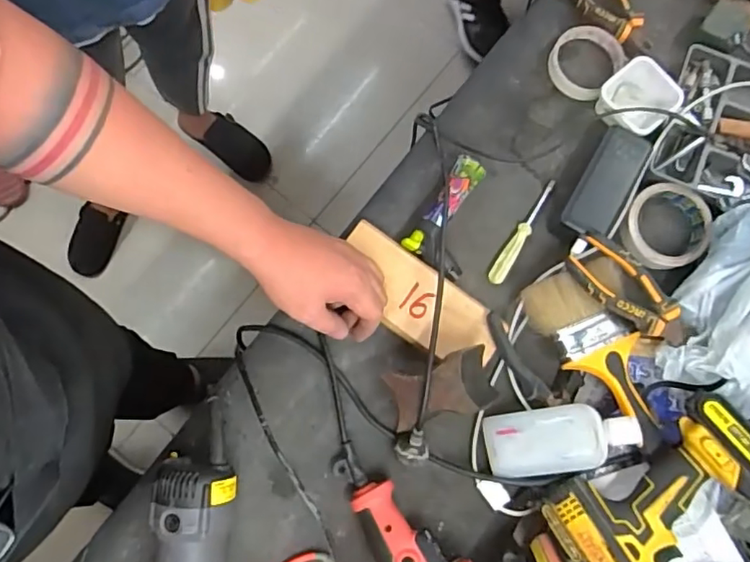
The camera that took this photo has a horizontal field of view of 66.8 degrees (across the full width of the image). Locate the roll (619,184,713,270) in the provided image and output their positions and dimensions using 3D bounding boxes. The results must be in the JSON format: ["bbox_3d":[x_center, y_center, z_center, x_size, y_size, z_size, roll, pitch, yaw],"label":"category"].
[{"bbox_3d":[0.324,-0.061,0.641,0.095,0.026,0.093,0,81,-2],"label":"roll"}]

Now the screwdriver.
[{"bbox_3d":[0.167,-0.057,0.645,0.019,0.014,0.140,30,81,3],"label":"screwdriver"}]

